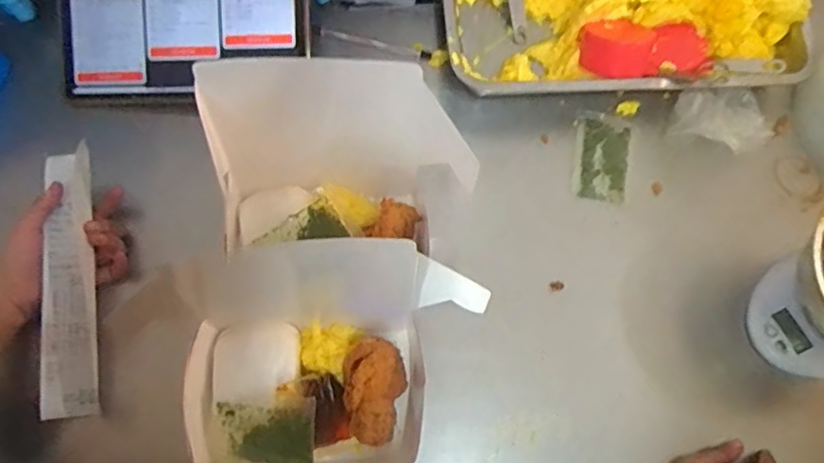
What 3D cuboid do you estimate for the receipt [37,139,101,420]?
[{"bbox_3d":[-0.301,0.045,0.515,0.049,0.025,0.227,-2,84,-3],"label":"receipt"}]

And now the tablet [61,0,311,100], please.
[{"bbox_3d":[-0.241,-0.222,0.610,0.261,0.016,0.159,-1,94,2],"label":"tablet"}]

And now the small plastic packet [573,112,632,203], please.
[{"bbox_3d":[0.202,-0.080,0.625,0.055,0.006,0.100,13,72,2],"label":"small plastic packet"}]

